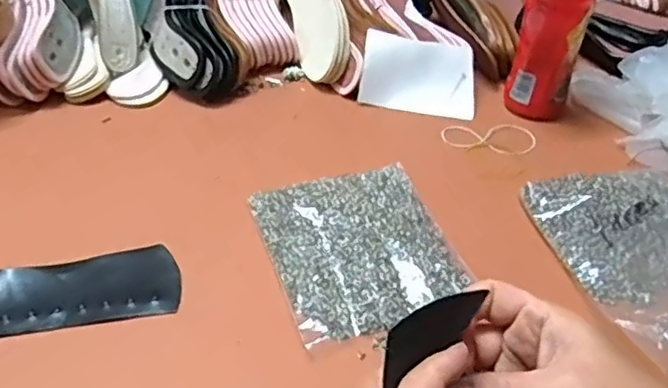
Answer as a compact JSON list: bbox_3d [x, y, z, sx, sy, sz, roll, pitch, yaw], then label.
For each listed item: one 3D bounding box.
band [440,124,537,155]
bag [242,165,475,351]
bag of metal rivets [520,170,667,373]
[{"bbox_3d":[0.164,-0.057,0.660,0.098,0.004,0.052,-2,41,-3],"label":"band"},{"bbox_3d":[0.023,0.040,0.523,0.148,0.017,0.164,-13,43,-16],"label":"bag"},{"bbox_3d":[0.265,0.041,0.511,0.148,0.025,0.197,-8,42,-10],"label":"bag of metal rivets"}]

